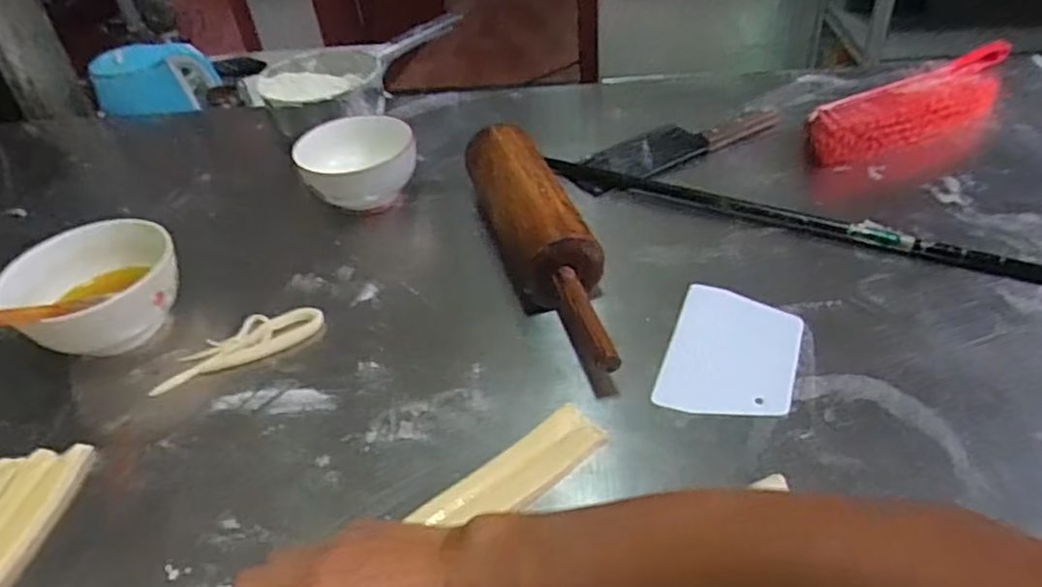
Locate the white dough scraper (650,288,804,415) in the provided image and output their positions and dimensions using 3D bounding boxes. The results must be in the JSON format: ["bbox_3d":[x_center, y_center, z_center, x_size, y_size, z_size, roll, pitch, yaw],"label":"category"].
[{"bbox_3d":[0.179,0.048,0.579,0.102,0.006,0.143,10,44,21],"label":"white dough scraper"}]

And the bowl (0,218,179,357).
[{"bbox_3d":[-0.397,-0.001,0.647,0.140,0.082,0.115,-34,47,-28],"label":"bowl"}]

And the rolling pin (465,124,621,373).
[{"bbox_3d":[0.021,-0.057,0.662,0.079,0.076,0.355,-16,41,-11],"label":"rolling pin"}]

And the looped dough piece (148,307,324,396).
[{"bbox_3d":[-0.263,0.045,0.635,0.152,0.009,0.055,-20,42,-15],"label":"looped dough piece"}]

